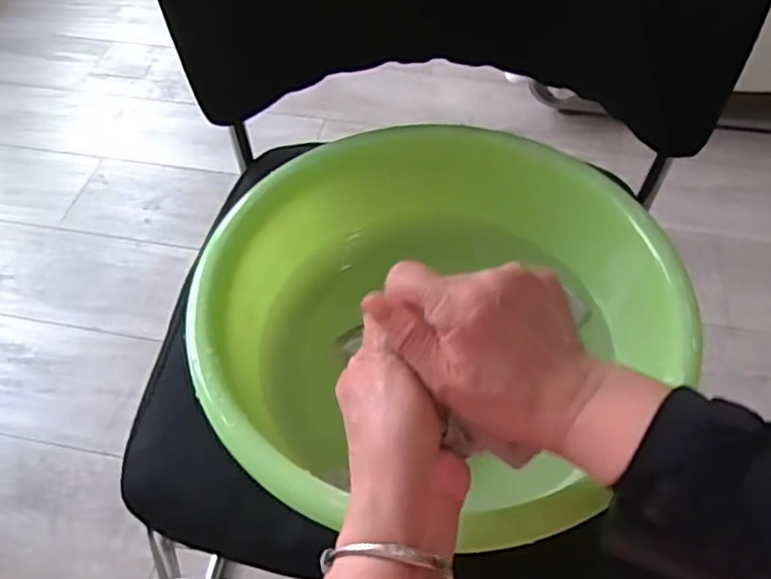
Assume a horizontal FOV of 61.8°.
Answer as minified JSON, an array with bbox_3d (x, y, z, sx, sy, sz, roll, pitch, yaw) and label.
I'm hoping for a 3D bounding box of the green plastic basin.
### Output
[{"bbox_3d":[0.036,0.031,0.469,0.326,0.106,0.299,-2,54,2],"label":"green plastic basin"}]

